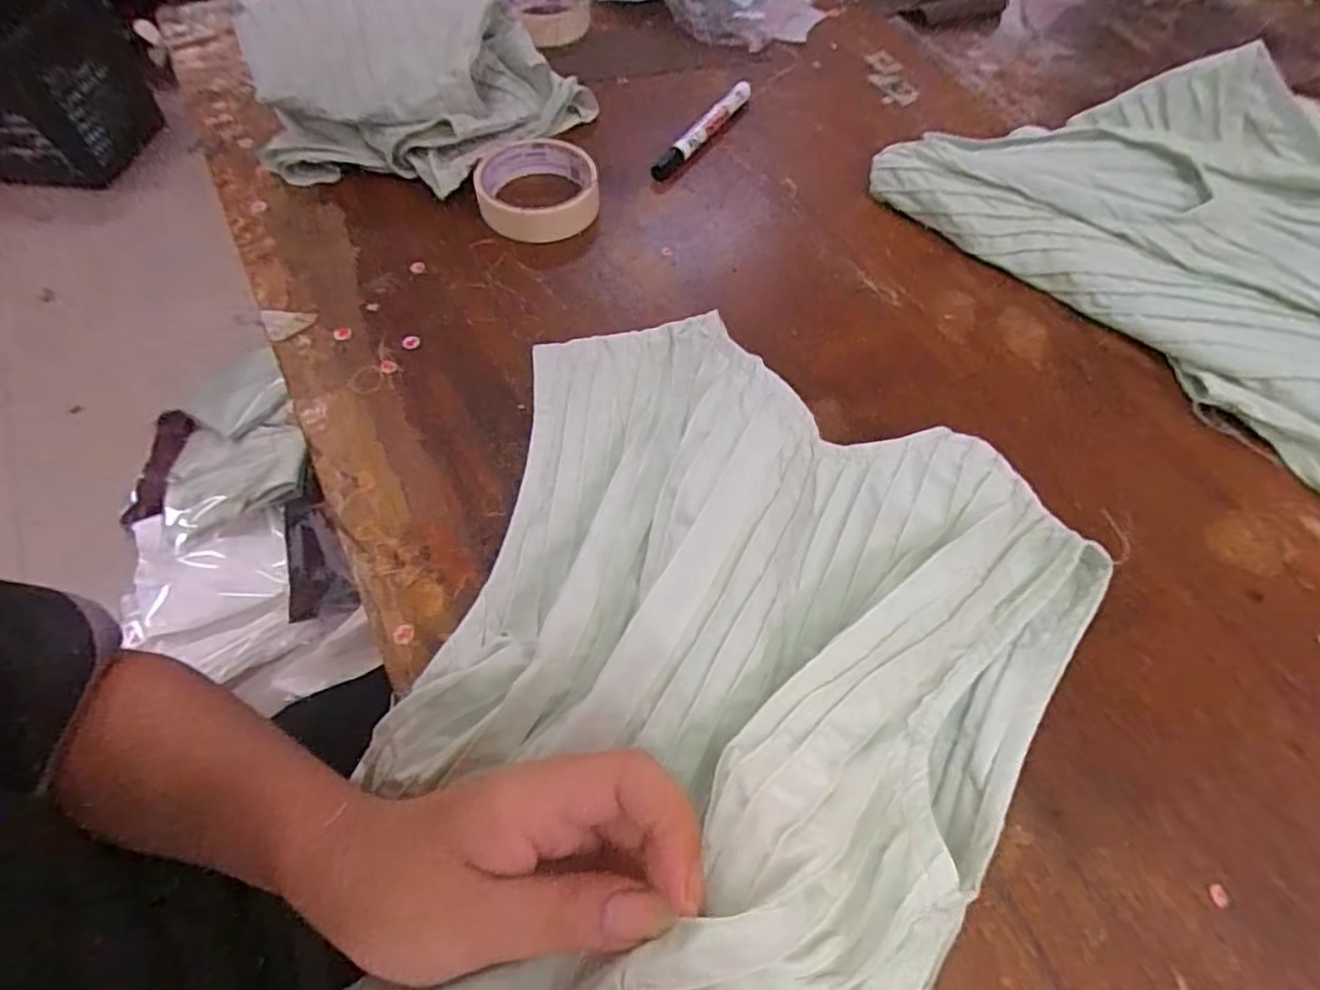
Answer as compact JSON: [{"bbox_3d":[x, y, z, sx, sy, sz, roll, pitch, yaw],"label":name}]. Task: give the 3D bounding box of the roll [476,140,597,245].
[{"bbox_3d":[-0.094,-0.236,0.485,0.088,0.032,0.095,0,60,-1],"label":"roll"}]

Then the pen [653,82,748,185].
[{"bbox_3d":[0.038,-0.311,0.535,0.019,0.017,0.140,35,66,17],"label":"pen"}]

